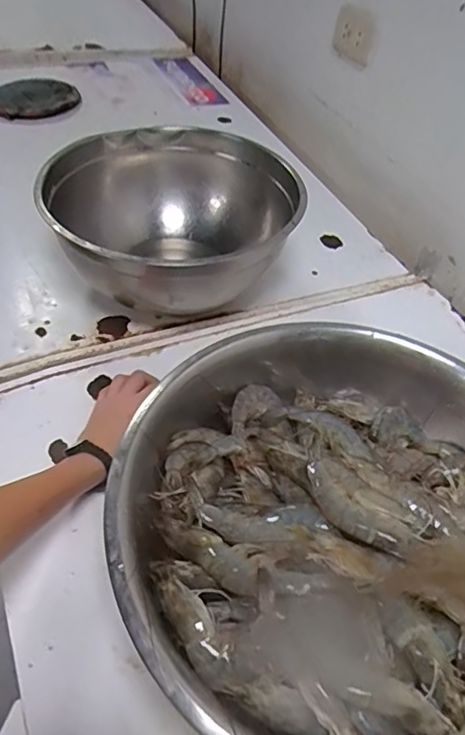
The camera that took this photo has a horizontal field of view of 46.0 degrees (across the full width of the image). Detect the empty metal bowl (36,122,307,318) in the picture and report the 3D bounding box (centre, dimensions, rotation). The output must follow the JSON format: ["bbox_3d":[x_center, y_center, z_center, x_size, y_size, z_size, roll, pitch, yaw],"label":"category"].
[{"bbox_3d":[-0.083,-0.192,0.744,0.327,0.134,0.310,5,46,-6],"label":"empty metal bowl"}]

